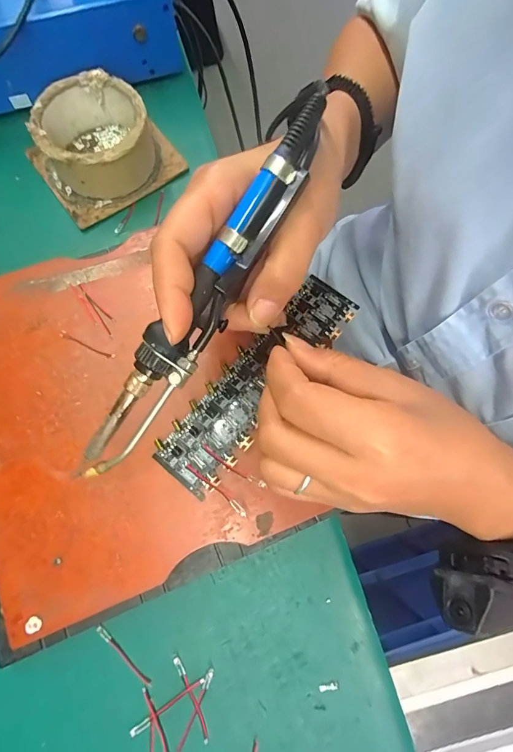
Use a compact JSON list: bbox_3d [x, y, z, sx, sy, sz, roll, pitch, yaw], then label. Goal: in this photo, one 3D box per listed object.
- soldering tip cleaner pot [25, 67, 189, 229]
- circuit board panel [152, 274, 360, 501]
[{"bbox_3d":[-0.129,-0.192,0.315,0.108,0.046,0.092,-36,78,-8],"label":"soldering tip cleaner pot"},{"bbox_3d":[0.003,0.001,0.250,0.044,0.004,0.163,39,78,9],"label":"circuit board panel"}]

